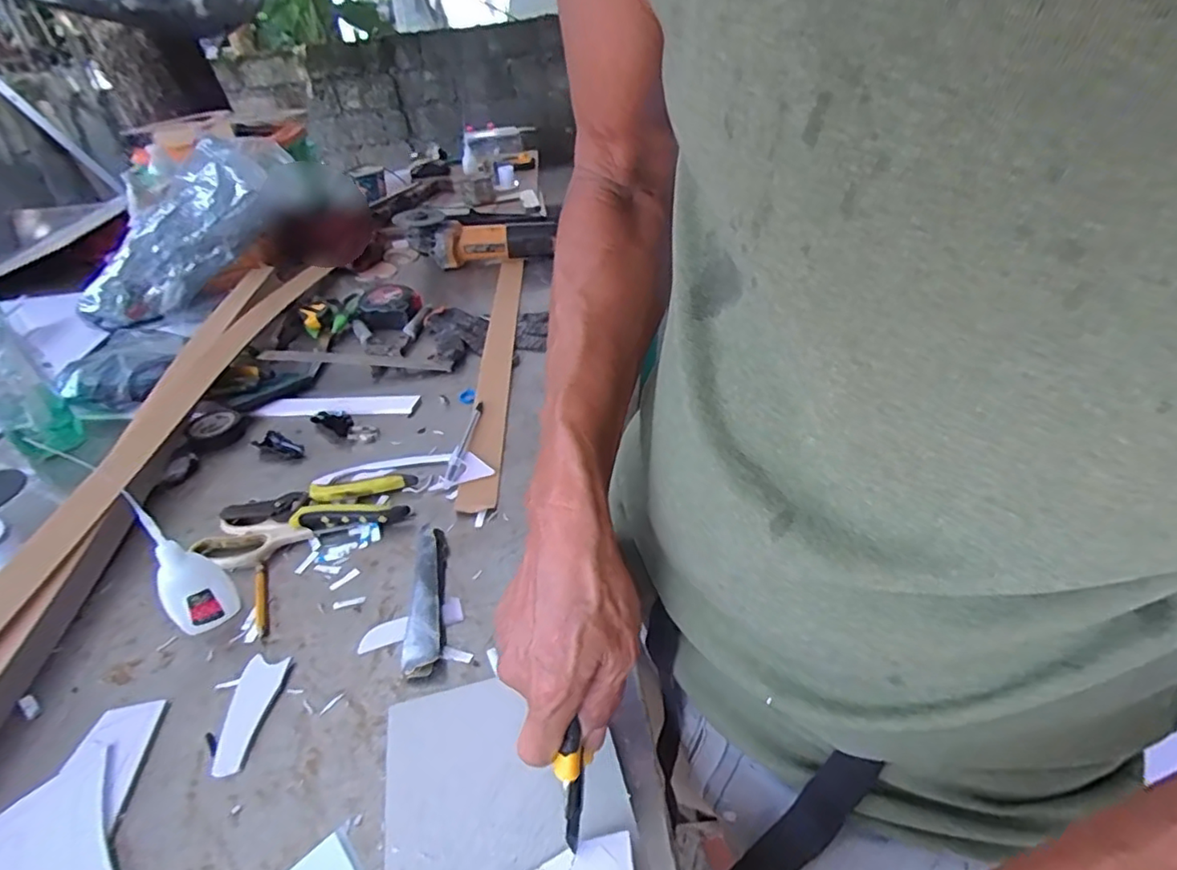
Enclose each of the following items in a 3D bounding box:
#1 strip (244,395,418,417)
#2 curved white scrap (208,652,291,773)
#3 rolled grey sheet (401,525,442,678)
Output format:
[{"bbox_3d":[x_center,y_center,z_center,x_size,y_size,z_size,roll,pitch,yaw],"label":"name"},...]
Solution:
[{"bbox_3d":[-0.298,-0.034,0.720,0.186,0.006,0.041,-4,37,1],"label":"strip"},{"bbox_3d":[-0.233,0.187,0.413,0.030,0.006,0.079,-1,37,5],"label":"curved white scrap"},{"bbox_3d":[-0.128,0.125,0.472,0.027,0.017,0.137,-9,37,-6],"label":"rolled grey sheet"}]

